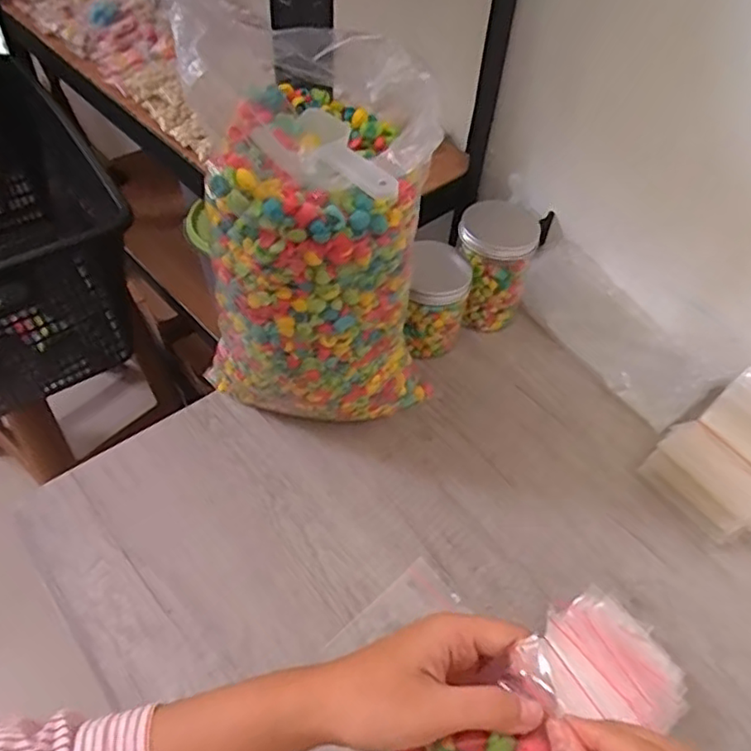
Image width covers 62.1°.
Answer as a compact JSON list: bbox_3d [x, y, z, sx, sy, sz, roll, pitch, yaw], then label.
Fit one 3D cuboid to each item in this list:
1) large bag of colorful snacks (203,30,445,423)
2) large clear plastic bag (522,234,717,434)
[{"bbox_3d":[-0.055,-0.093,0.561,0.176,0.348,0.167,38,57,25],"label":"large bag of colorful snacks"},{"bbox_3d":[0.274,-0.060,0.754,0.099,0.049,0.279,-22,55,-23],"label":"large clear plastic bag"}]

